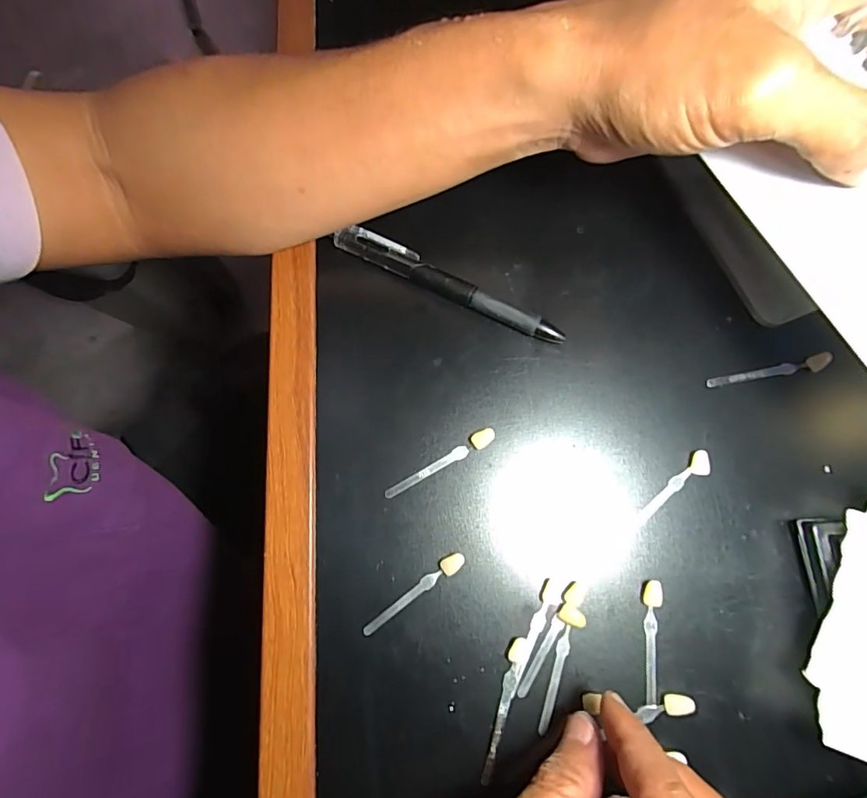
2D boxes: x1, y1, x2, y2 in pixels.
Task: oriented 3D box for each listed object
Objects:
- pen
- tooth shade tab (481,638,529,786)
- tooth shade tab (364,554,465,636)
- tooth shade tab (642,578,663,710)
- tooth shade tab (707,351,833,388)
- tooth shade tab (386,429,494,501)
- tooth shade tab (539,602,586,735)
[{"bbox_3d":[0.008,-0.062,0.251,0.131,0.012,0.013,27,79,7],"label":"pen"},{"bbox_3d":[0.030,0.137,0.206,0.008,0.004,0.058,20,78,5],"label":"tooth shade tab"},{"bbox_3d":[-0.009,0.092,0.219,0.056,0.006,0.007,-38,79,-8],"label":"tooth shade tab"},{"bbox_3d":[0.099,0.110,0.212,0.008,0.004,0.052,6,77,2],"label":"tooth shade tab"},{"bbox_3d":[0.172,-0.014,0.238,0.060,0.007,0.008,-12,77,-2],"label":"tooth shade tab"},{"bbox_3d":[0.003,0.033,0.232,0.061,0.007,0.008,-31,78,-6],"label":"tooth shade tab"},{"bbox_3d":[0.057,0.123,0.211,0.012,0.006,0.054,16,78,5],"label":"tooth shade tab"}]

